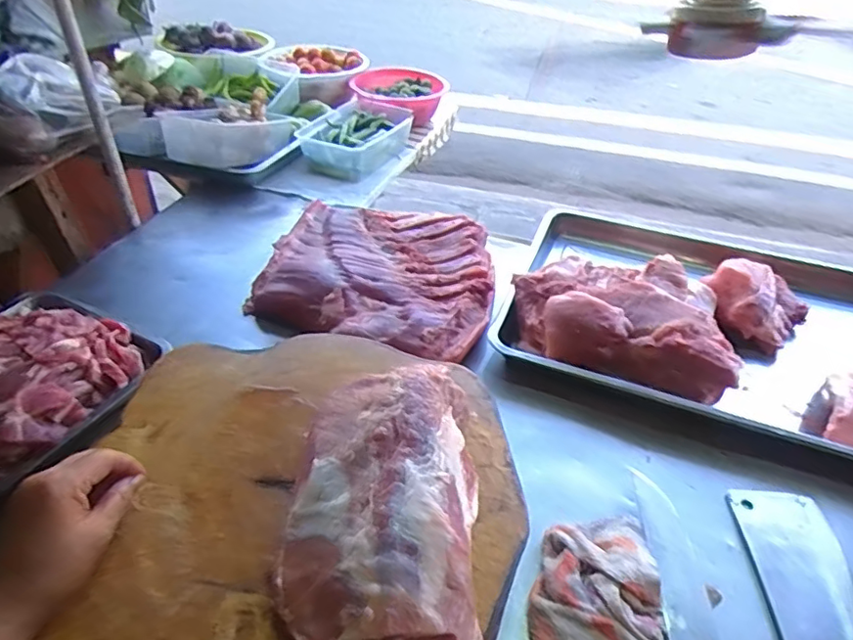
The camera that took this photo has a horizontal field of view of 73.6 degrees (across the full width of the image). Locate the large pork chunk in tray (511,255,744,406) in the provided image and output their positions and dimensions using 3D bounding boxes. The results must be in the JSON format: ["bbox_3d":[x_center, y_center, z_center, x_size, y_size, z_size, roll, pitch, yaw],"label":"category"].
[{"bbox_3d":[0.258,-0.010,0.771,0.282,0.078,0.215,15,43,13],"label":"large pork chunk in tray"}]

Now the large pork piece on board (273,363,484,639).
[{"bbox_3d":[-0.035,0.140,0.453,0.152,0.089,0.224,3,42,-1],"label":"large pork piece on board"}]

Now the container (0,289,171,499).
[{"bbox_3d":[-0.481,0.070,0.632,0.255,0.062,0.303,23,46,21],"label":"container"}]

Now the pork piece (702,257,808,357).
[{"bbox_3d":[0.460,-0.025,0.806,0.131,0.069,0.120,30,48,27],"label":"pork piece"}]

